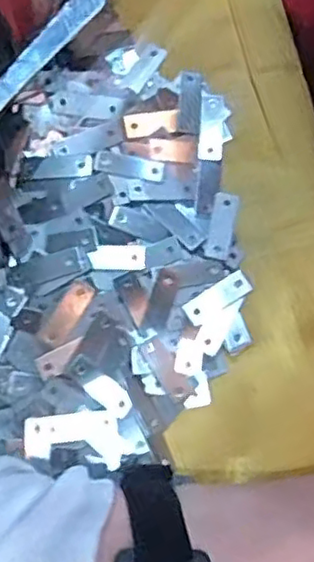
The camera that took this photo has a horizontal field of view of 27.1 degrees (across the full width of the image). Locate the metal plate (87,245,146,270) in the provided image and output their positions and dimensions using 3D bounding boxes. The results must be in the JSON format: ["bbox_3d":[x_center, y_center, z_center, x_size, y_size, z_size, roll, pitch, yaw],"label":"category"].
[{"bbox_3d":[-0.019,-0.012,0.322,0.027,0.004,0.012,-3,79,2],"label":"metal plate"}]

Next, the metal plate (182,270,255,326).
[{"bbox_3d":[0.030,0.008,0.321,0.035,0.004,0.013,-32,80,-4],"label":"metal plate"}]

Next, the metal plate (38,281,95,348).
[{"bbox_3d":[-0.044,0.015,0.314,0.011,0.004,0.034,32,82,8],"label":"metal plate"}]

